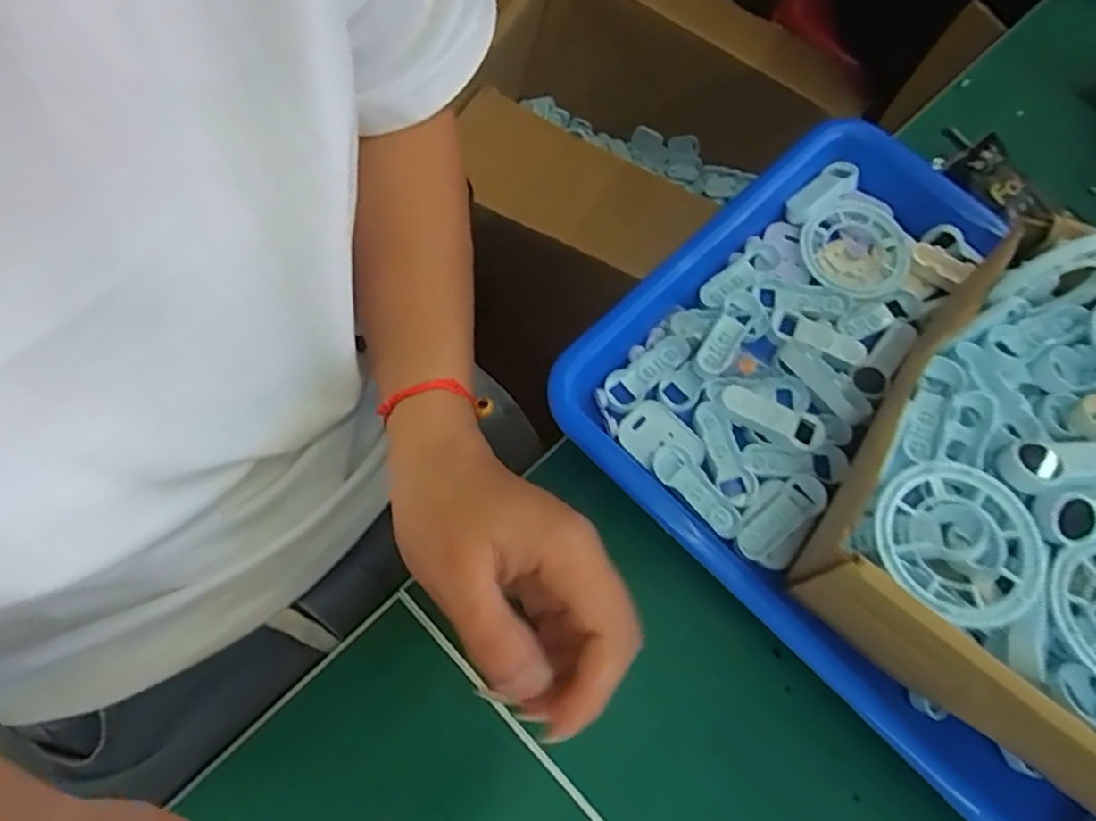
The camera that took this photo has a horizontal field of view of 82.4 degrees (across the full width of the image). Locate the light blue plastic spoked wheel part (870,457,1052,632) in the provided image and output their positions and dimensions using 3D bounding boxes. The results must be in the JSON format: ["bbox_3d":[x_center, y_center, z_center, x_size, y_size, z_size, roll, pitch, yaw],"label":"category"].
[{"bbox_3d":[0.147,0.047,0.224,0.055,0.007,0.058,2,71,-6],"label":"light blue plastic spoked wheel part"}]

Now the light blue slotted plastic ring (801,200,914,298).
[{"bbox_3d":[0.168,-0.088,0.337,0.056,0.006,0.058,2,71,-6],"label":"light blue slotted plastic ring"}]

